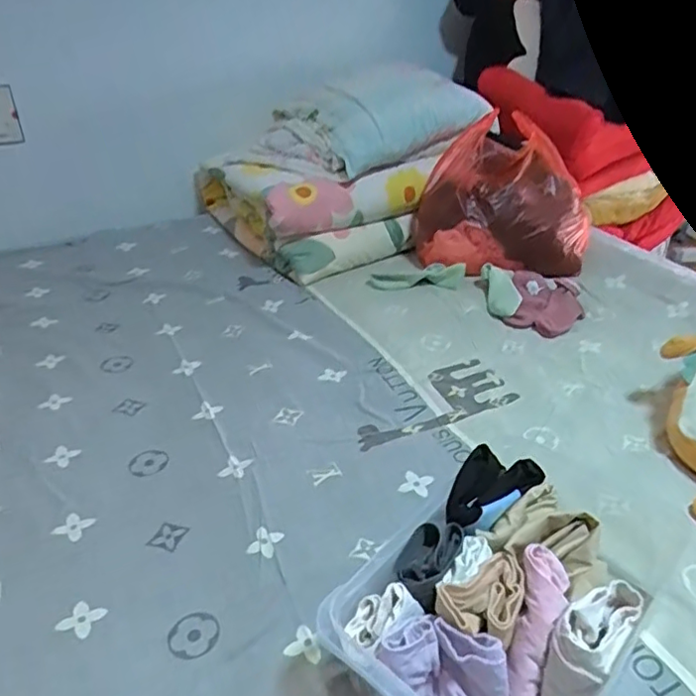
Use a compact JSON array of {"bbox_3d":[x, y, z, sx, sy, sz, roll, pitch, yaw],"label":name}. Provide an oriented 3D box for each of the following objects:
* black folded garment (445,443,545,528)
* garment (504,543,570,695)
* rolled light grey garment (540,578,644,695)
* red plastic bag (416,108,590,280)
[{"bbox_3d":[0.155,0.145,0.648,0.123,0.030,0.060,-23,39,-28],"label":"black folded garment"},{"bbox_3d":[0.177,0.267,0.555,0.044,0.042,0.151,10,77,16],"label":"garment"},{"bbox_3d":[0.218,0.281,0.544,0.052,0.112,0.107,25,42,35],"label":"rolled light grey garment"},{"bbox_3d":[0.320,-0.304,1.237,0.346,0.257,0.240,3,34,8],"label":"red plastic bag"}]

